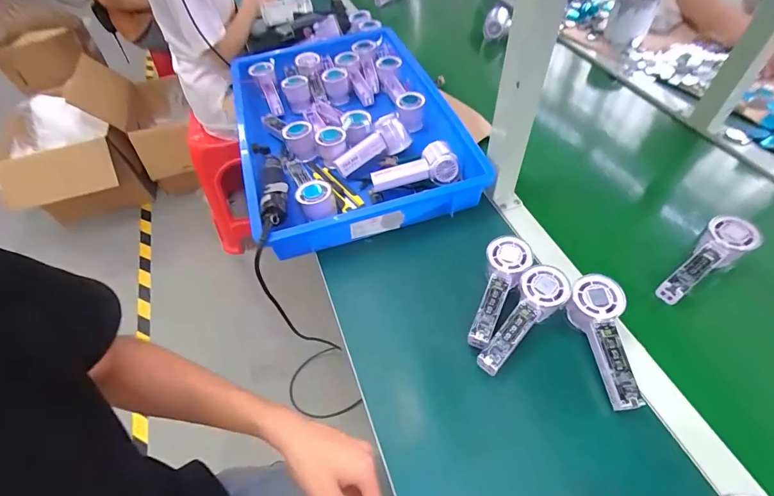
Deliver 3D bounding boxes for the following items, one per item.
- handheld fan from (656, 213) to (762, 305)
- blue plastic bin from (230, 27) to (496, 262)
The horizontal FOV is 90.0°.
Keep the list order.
[{"bbox_3d":[0.424,0.017,0.519,0.152,0.032,0.052,-37,58,-5],"label":"handheld fan"},{"bbox_3d":[-0.082,-0.253,0.773,0.372,0.083,0.616,-15,53,-9],"label":"blue plastic bin"}]

